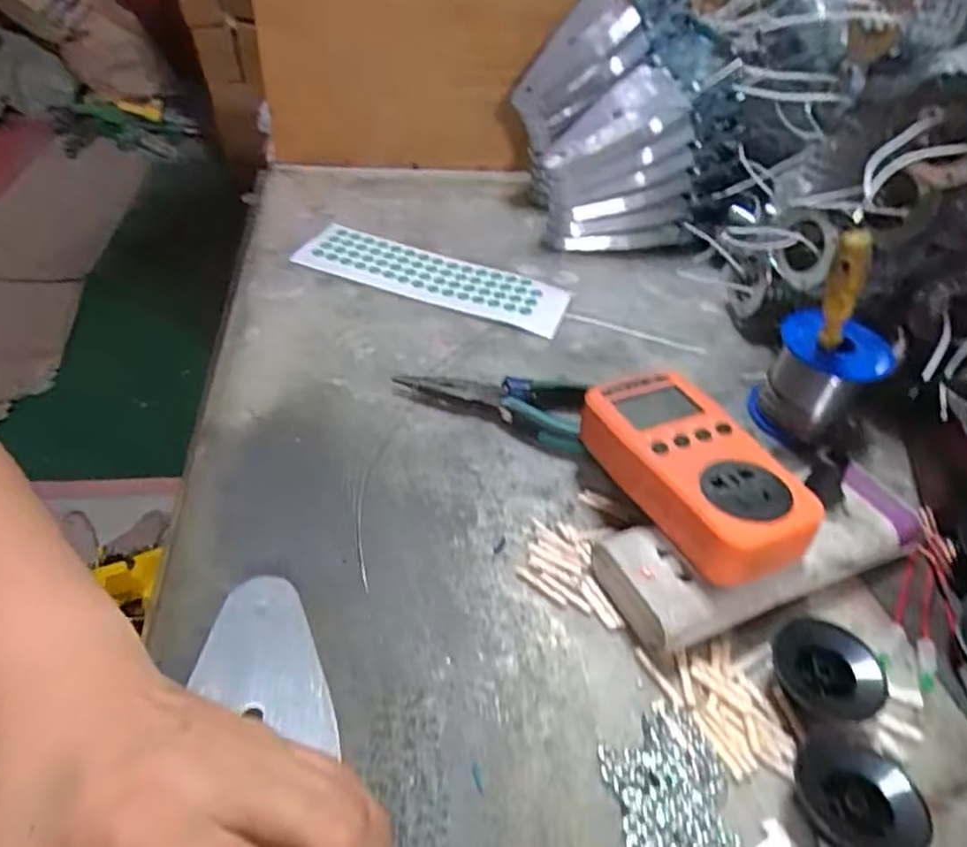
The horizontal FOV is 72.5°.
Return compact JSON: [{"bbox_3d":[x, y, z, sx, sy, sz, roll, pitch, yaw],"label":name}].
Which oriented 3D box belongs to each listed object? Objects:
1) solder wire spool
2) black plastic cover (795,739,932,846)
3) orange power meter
[{"bbox_3d":[0.220,-0.028,0.436,0.065,0.075,0.065,2,44,-2],"label":"solder wire spool"},{"bbox_3d":[0.148,0.150,0.263,0.040,0.026,0.044,-11,47,-16],"label":"black plastic cover"},{"bbox_3d":[0.108,0.021,0.342,0.065,0.035,0.128,-19,49,-23],"label":"orange power meter"}]

